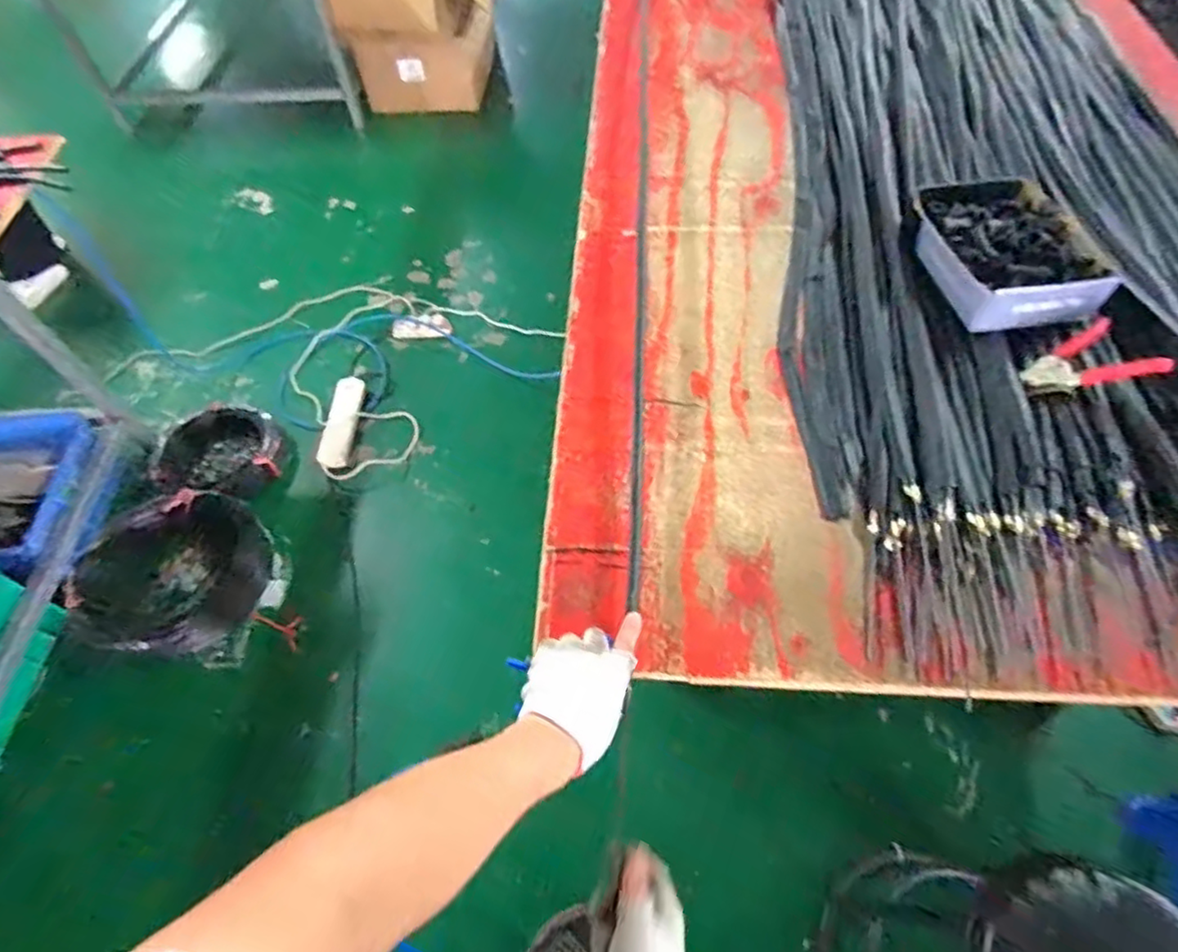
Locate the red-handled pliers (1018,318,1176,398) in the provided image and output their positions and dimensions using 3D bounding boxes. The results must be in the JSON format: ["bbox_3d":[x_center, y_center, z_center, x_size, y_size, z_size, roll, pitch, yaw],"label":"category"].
[{"bbox_3d":[0.662,-0.145,0.829,0.165,0.041,0.113,-32,62,-16],"label":"red-handled pliers"}]

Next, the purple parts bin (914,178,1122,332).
[{"bbox_3d":[0.617,-0.329,0.962,0.212,0.071,0.268,-9,58,-3],"label":"purple parts bin"}]

